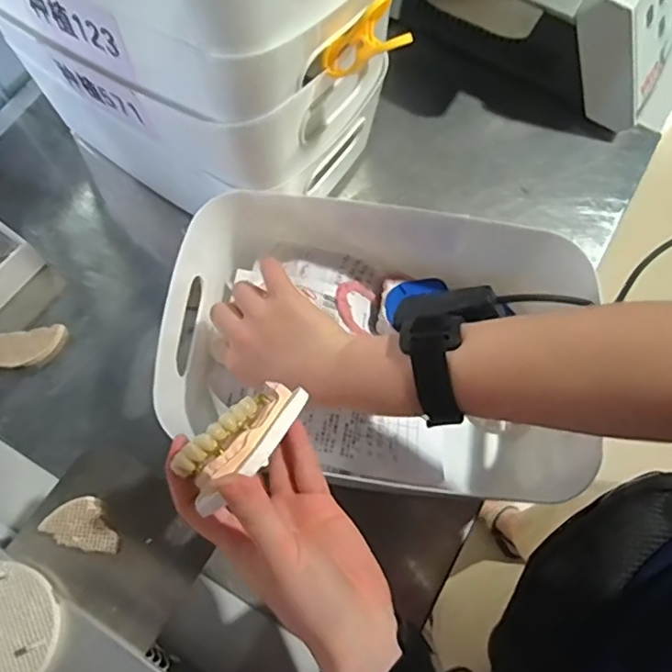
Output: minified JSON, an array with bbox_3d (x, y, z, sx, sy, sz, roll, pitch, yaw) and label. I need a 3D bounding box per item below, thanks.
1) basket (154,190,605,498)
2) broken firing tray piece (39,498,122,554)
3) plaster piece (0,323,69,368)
[{"bbox_3d":[0.032,0.010,0.466,0.307,0.115,0.188,9,71,0],"label":"basket"},{"bbox_3d":[-0.159,0.118,0.369,0.048,0.008,0.029,12,71,2],"label":"broken firing tray piece"},{"bbox_3d":[-0.277,0.011,0.521,0.071,0.012,0.033,-10,71,-6],"label":"plaster piece"}]

